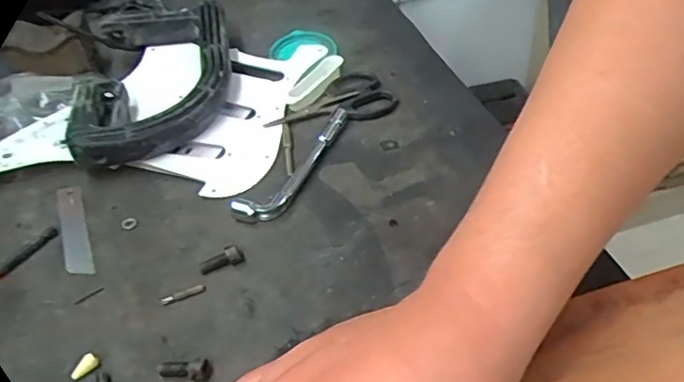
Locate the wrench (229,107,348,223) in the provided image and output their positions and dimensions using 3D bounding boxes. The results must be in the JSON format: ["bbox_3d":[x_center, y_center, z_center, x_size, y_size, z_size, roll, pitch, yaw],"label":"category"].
[{"bbox_3d":[-0.029,-0.023,0.446,0.028,0.014,0.137,21,50,26],"label":"wrench"}]

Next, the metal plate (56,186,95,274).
[{"bbox_3d":[-0.196,0.024,0.422,0.019,0.004,0.099,-21,45,-15],"label":"metal plate"}]

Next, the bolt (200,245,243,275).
[{"bbox_3d":[-0.080,0.045,0.382,0.028,0.010,0.011,-18,45,-13],"label":"bolt"}]

